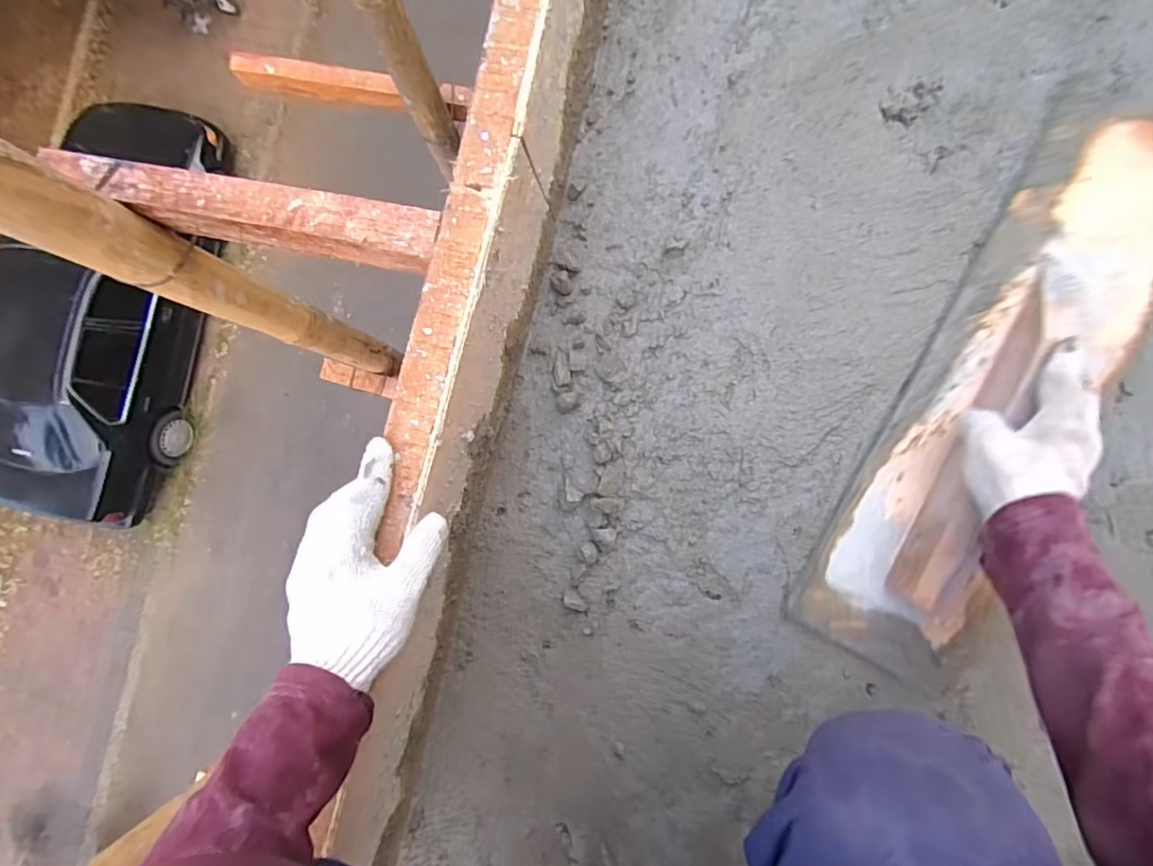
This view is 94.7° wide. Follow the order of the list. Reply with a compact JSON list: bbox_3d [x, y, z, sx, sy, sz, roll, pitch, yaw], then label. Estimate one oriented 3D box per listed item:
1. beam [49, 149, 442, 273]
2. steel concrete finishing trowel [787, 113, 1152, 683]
[{"bbox_3d":[-0.267,-0.186,0.456,0.332,0.052,0.046,13,90,8],"label":"beam"},{"bbox_3d":[0.394,-0.036,0.470,0.152,0.065,0.553,31,91,7],"label":"steel concrete finishing trowel"}]

